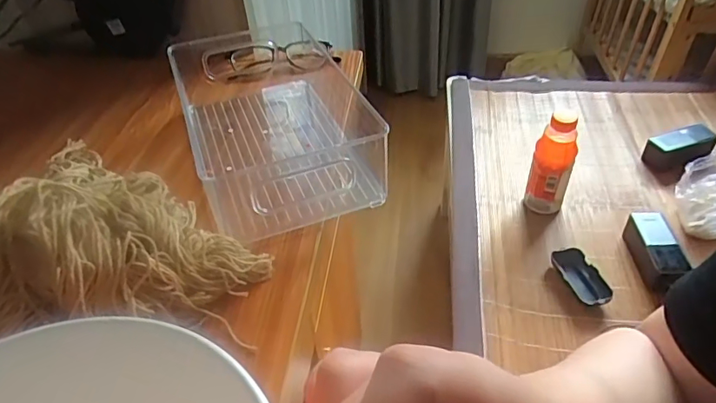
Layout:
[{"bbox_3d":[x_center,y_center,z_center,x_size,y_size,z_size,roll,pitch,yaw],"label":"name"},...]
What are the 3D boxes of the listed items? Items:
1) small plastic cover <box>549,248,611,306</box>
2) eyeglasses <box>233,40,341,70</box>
[{"bbox_3d":[0.353,0.120,0.782,0.049,0.030,0.104,-17,42,-14],"label":"small plastic cover"},{"bbox_3d":[-0.095,-0.188,0.640,0.141,0.033,0.054,-5,41,-1],"label":"eyeglasses"}]

